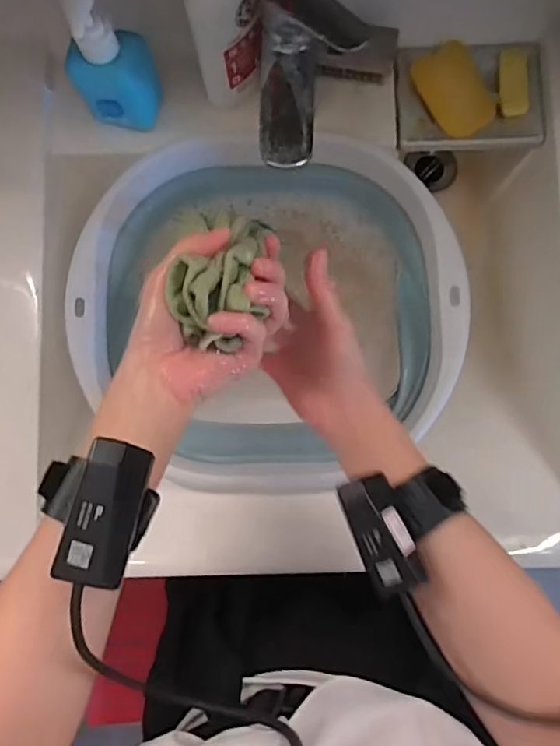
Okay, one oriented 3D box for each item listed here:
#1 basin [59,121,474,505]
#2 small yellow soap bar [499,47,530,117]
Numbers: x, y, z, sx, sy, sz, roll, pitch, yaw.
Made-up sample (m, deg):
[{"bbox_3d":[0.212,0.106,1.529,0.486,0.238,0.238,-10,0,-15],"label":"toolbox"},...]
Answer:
[{"bbox_3d":[-0.011,-0.054,0.532,0.348,0.078,0.319,16,84,3],"label":"basin"},{"bbox_3d":[0.224,-0.276,0.527,0.024,0.017,0.062,-3,83,1],"label":"small yellow soap bar"}]

